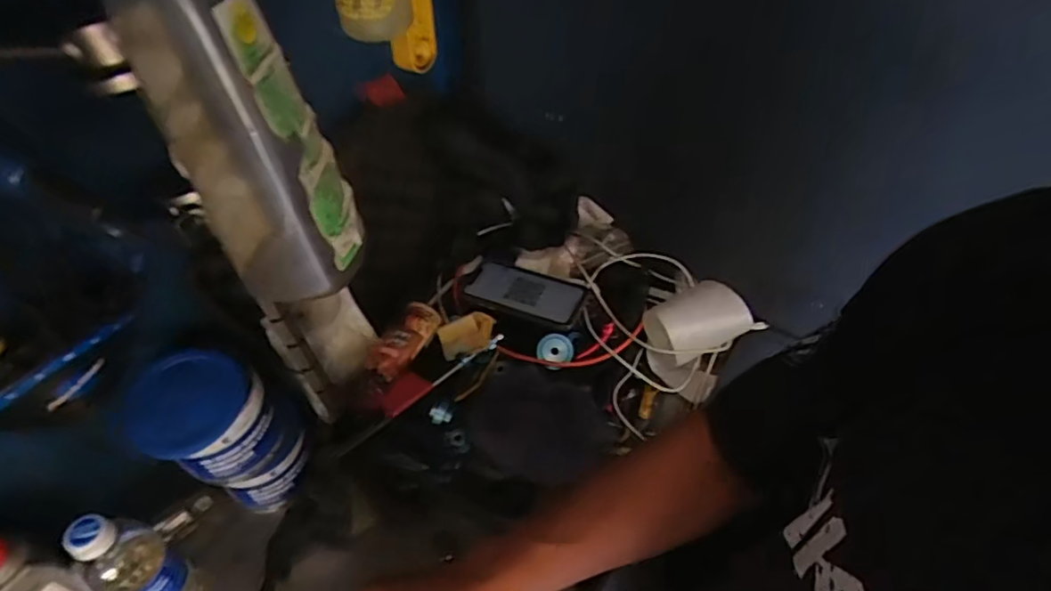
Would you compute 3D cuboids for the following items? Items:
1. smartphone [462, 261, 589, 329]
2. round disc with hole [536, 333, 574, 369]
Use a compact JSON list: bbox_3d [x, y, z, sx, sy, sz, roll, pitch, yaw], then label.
[{"bbox_3d":[-0.003,-0.004,0.745,0.146,0.010,0.082,18,51,16],"label":"smartphone"},{"bbox_3d":[0.035,0.063,0.698,0.039,0.006,0.039,1,74,-2],"label":"round disc with hole"}]

